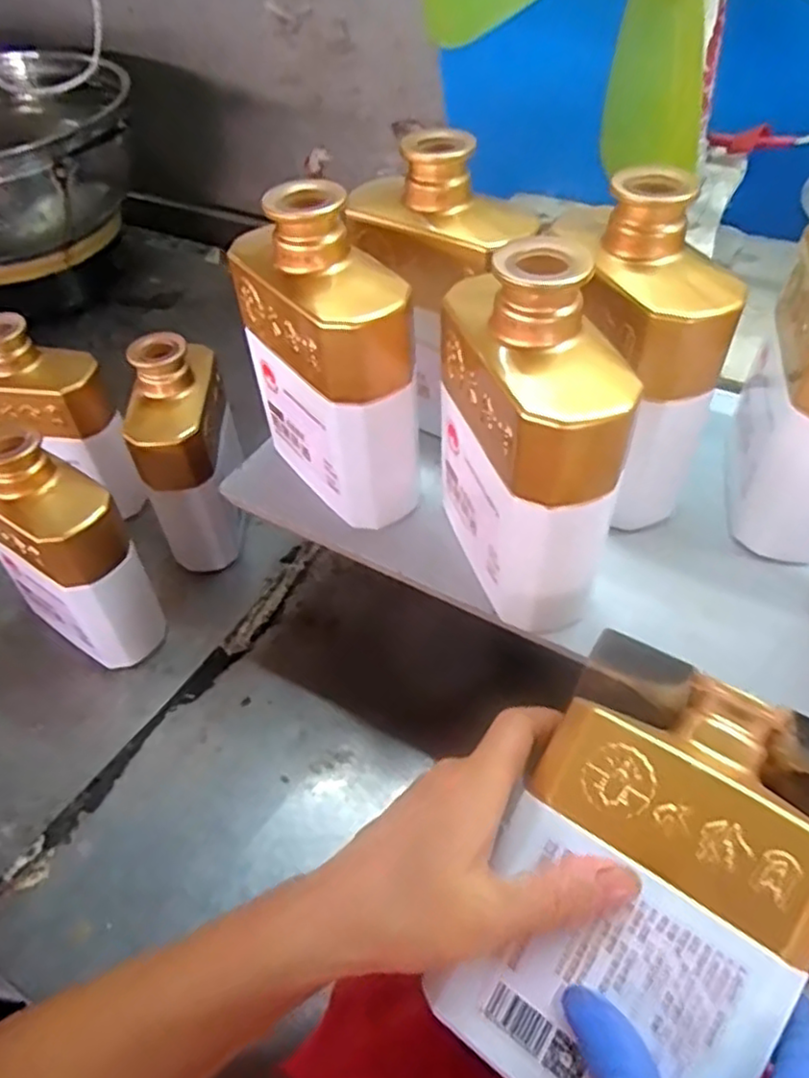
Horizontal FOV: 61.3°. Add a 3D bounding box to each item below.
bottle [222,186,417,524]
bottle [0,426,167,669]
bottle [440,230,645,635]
[{"bbox_3d":[-0.040,-0.093,0.357,0.055,0.154,0.101,-34,57,-21],"label":"bottle"},{"bbox_3d":[-0.222,0.008,0.445,0.103,0.165,0.061,31,55,28],"label":"bottle"},{"bbox_3d":[0.054,-0.042,0.309,0.056,0.159,0.104,-20,53,-11],"label":"bottle"}]

